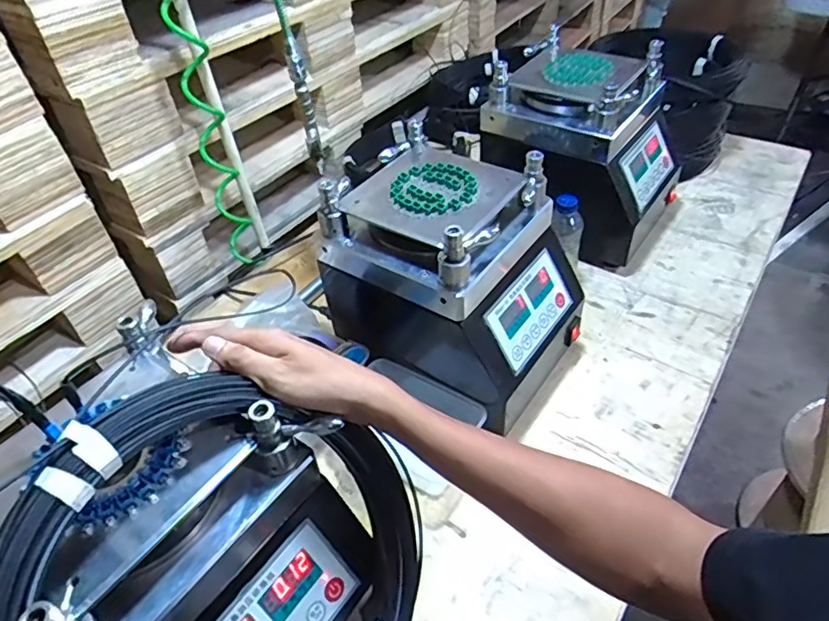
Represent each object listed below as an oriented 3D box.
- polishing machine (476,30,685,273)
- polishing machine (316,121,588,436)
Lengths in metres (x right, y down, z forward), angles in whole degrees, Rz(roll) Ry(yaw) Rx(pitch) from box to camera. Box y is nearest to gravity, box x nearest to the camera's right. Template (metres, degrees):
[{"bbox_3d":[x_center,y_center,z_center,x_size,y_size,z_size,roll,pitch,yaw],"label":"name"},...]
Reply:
[{"bbox_3d":[0.296,-0.275,0.988,0.283,0.307,0.264,26,52,28],"label":"polishing machine"},{"bbox_3d":[0.052,-0.049,0.731,0.289,0.234,0.220,22,51,25],"label":"polishing machine"}]

